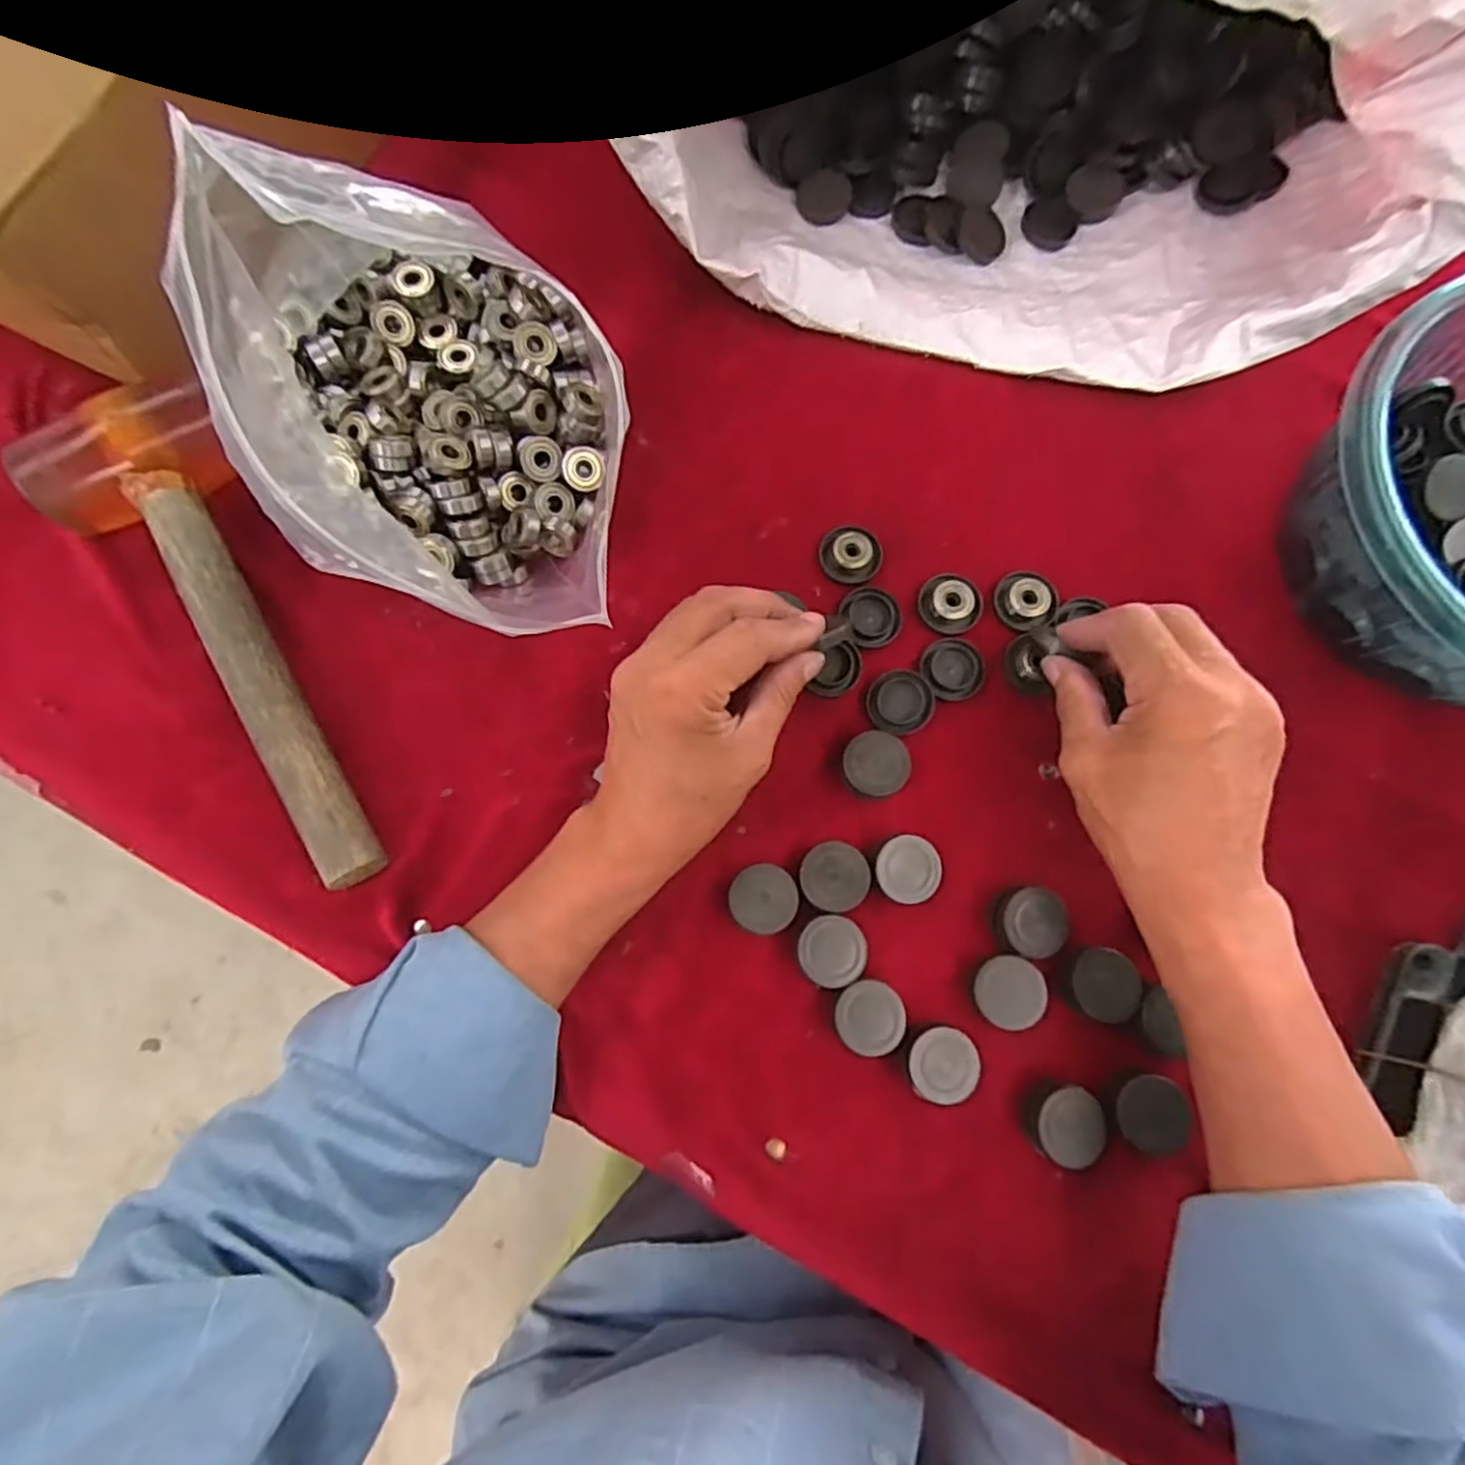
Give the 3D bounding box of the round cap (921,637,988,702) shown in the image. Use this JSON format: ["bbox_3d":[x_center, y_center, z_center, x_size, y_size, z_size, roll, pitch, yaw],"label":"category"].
[{"bbox_3d":[0.116,-0.034,0.376,0.034,0.006,0.031,0,78,0],"label":"round cap"}]

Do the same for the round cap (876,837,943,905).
[{"bbox_3d":[0.084,0.067,0.351,0.030,0.020,0.031,0,78,0],"label":"round cap"}]

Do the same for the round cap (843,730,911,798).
[{"bbox_3d":[0.072,0.016,0.360,0.032,0.015,0.032,0,78,0],"label":"round cap"}]

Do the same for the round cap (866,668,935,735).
[{"bbox_3d":[0.086,-0.015,0.368,0.032,0.012,0.032,0,78,0],"label":"round cap"}]

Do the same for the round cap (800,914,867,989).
[{"bbox_3d":[0.047,0.103,0.341,0.031,0.021,0.031,0,78,0],"label":"round cap"}]

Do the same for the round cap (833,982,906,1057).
[{"bbox_3d":[0.064,0.133,0.335,0.032,0.016,0.032,0,78,0],"label":"round cap"}]

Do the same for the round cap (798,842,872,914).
[{"bbox_3d":[0.049,0.070,0.350,0.032,0.020,0.032,0,78,0],"label":"round cap"}]

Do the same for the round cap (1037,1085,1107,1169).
[{"bbox_3d":[0.152,0.177,0.324,0.030,0.012,0.032,0,78,0],"label":"round cap"}]

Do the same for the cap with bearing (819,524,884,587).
[{"bbox_3d":[0.066,-0.097,0.385,0.033,0.012,0.031,0,78,0],"label":"cap with bearing"}]

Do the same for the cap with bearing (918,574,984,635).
[{"bbox_3d":[0.117,-0.069,0.379,0.031,0.011,0.031,0,78,0],"label":"cap with bearing"}]

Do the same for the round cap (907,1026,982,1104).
[{"bbox_3d":[0.096,0.152,0.330,0.031,0.015,0.032,0,78,0],"label":"round cap"}]

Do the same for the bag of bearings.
[{"bbox_3d":[-0.147,-0.175,0.326,0.151,0.165,0.198,-25,79,-5],"label":"bag of bearings"}]

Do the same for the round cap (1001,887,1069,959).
[{"bbox_3d":[0.144,0.092,0.347,0.032,0.017,0.031,0,78,0],"label":"round cap"}]

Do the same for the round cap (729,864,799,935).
[{"bbox_3d":[0.015,0.081,0.349,0.032,0.018,0.031,0,78,0],"label":"round cap"}]

